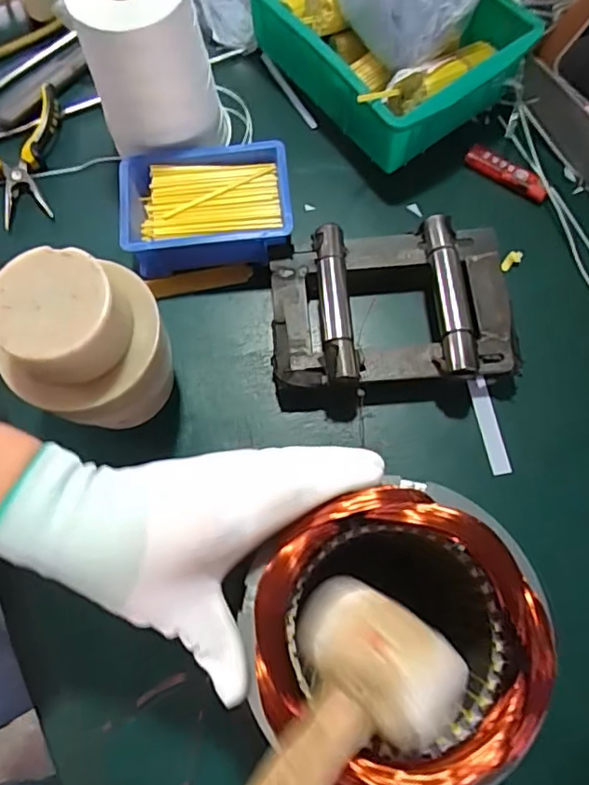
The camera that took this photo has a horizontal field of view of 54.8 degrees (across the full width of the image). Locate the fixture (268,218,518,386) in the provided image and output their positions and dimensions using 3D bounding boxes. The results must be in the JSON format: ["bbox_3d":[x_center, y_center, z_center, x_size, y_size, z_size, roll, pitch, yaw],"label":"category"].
[{"bbox_3d":[0.081,-0.070,0.474,0.196,0.053,0.133,-2,73,1],"label":"fixture"}]

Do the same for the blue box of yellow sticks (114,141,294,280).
[{"bbox_3d":[-0.077,-0.157,0.502,0.146,0.052,0.102,-6,73,-1],"label":"blue box of yellow sticks"}]

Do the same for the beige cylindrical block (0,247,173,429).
[{"bbox_3d":[-0.147,-0.027,0.418,0.112,0.149,0.091,-20,73,-5],"label":"beige cylindrical block"}]

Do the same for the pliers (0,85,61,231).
[{"bbox_3d":[-0.271,-0.224,0.540,0.110,0.016,0.127,-16,73,-4],"label":"pliers"}]

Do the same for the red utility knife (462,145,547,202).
[{"bbox_3d":[0.198,-0.205,0.530,0.082,0.018,0.019,33,76,11],"label":"red utility knife"}]

